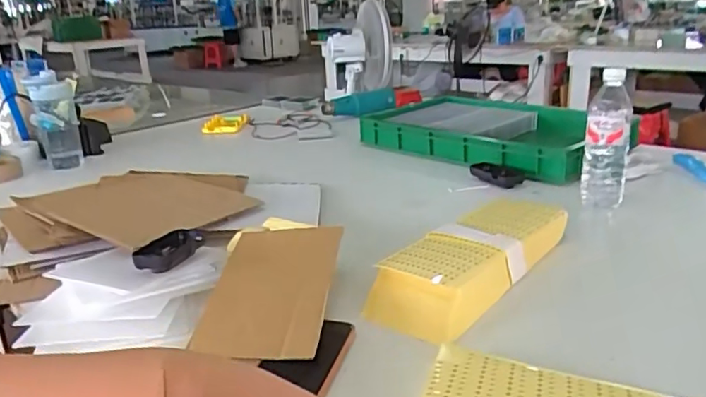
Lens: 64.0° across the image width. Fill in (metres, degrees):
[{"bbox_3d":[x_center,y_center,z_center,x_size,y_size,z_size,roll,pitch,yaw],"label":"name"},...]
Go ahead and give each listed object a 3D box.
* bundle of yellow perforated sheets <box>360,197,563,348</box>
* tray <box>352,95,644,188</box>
[{"bbox_3d":[0.161,0.080,0.753,0.130,0.060,0.367,14,26,40],"label":"bundle of yellow perforated sheets"},{"bbox_3d":[0.311,-0.159,1.344,0.582,0.072,0.362,15,26,41],"label":"tray"}]

